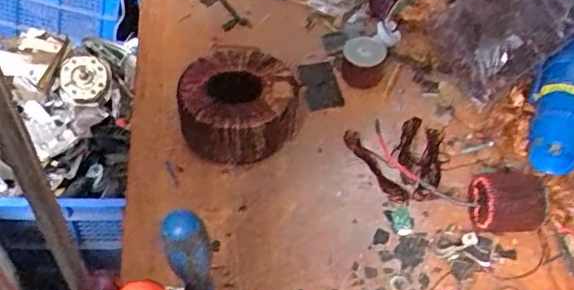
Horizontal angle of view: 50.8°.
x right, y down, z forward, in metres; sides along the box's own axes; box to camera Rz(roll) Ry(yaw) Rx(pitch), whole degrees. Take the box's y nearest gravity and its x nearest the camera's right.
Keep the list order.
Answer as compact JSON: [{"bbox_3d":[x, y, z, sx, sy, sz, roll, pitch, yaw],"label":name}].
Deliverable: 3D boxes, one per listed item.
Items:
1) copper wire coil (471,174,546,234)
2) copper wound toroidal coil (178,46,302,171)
[{"bbox_3d":[0.222,0.055,0.614,0.067,0.056,0.051,-1,47,-3],"label":"copper wire coil"},{"bbox_3d":[-0.054,-0.039,0.681,0.132,0.067,0.107,2,47,0],"label":"copper wound toroidal coil"}]

